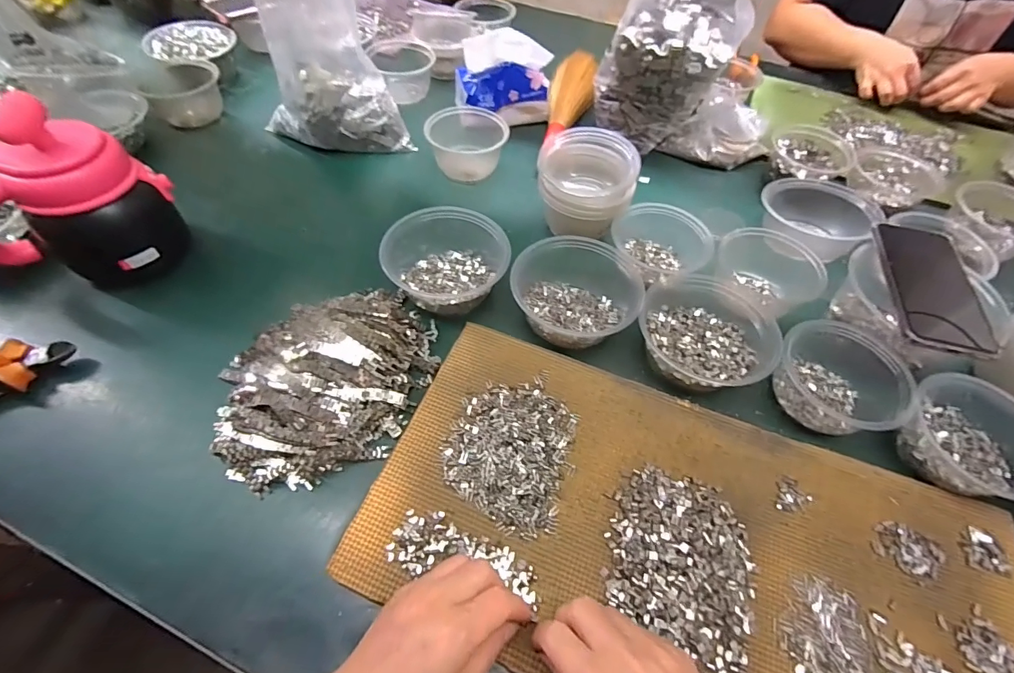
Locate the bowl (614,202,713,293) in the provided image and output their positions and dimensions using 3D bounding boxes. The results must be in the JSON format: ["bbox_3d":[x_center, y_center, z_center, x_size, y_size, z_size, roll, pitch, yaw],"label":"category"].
[{"bbox_3d":[0.182,-0.116,0.532,0.115,0.055,0.094,-1,54,-3],"label":"bowl"}]

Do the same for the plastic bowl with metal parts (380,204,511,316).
[{"bbox_3d":[-0.064,-0.086,0.488,0.135,0.062,0.112,-28,60,-20],"label":"plastic bowl with metal parts"}]

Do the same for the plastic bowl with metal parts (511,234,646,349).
[{"bbox_3d":[0.077,-0.050,0.472,0.132,0.058,0.122,2,57,-2],"label":"plastic bowl with metal parts"}]

